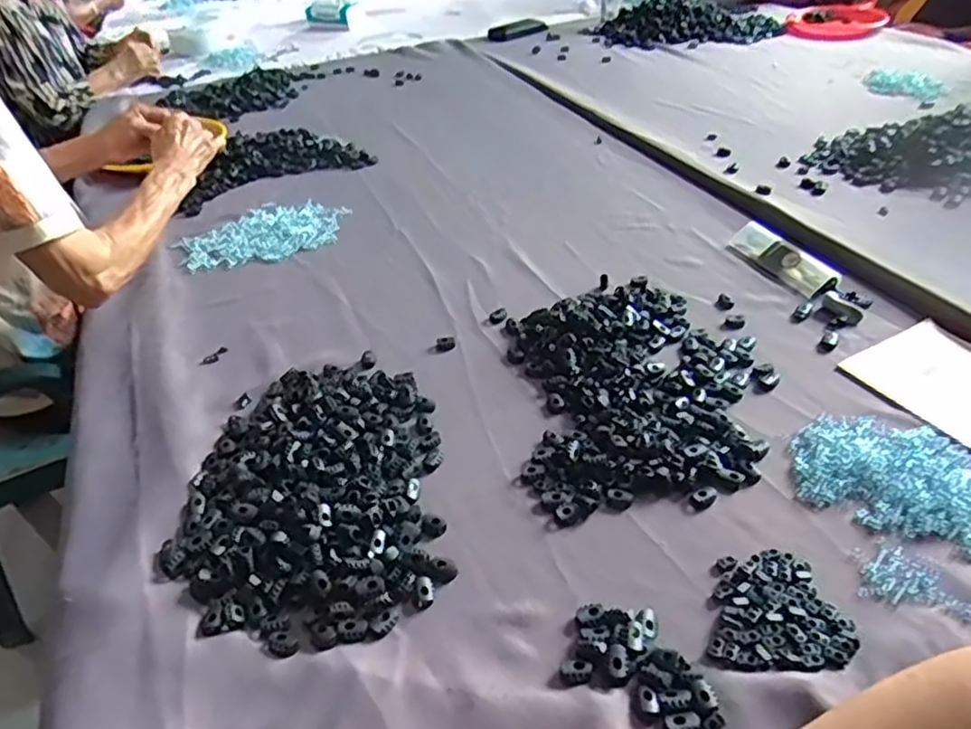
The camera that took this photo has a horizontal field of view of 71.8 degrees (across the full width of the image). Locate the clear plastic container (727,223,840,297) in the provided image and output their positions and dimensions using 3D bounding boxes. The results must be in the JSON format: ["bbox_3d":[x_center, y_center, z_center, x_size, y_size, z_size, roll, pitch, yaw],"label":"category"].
[{"bbox_3d":[0.379,-0.140,0.859,0.051,0.027,0.154,-13,38,-12],"label":"clear plastic container"}]

